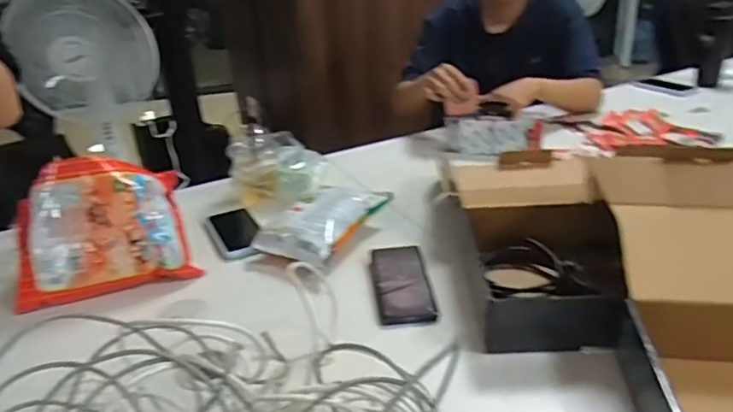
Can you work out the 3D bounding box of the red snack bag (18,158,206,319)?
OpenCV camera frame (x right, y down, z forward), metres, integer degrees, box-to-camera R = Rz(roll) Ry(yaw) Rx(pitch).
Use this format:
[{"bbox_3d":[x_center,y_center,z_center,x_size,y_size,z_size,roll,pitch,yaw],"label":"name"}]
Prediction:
[{"bbox_3d":[-0.377,0.030,0.806,0.227,0.177,0.090,-14,28,-21],"label":"red snack bag"}]

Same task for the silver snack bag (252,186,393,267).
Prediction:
[{"bbox_3d":[-0.069,0.025,0.917,0.131,0.064,0.208,11,29,26],"label":"silver snack bag"}]

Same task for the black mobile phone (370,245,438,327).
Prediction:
[{"bbox_3d":[0.049,0.108,0.806,0.074,0.017,0.170,-5,26,-3],"label":"black mobile phone"}]

